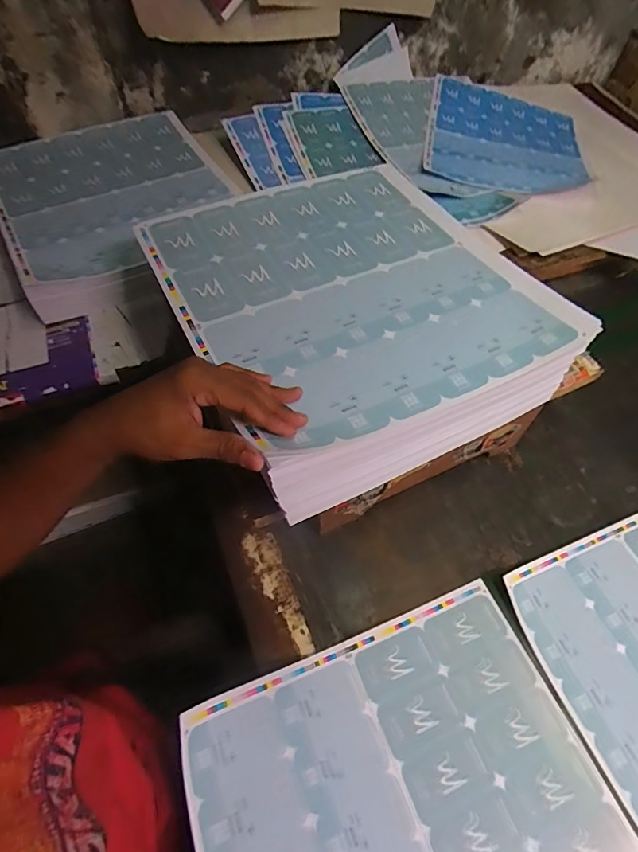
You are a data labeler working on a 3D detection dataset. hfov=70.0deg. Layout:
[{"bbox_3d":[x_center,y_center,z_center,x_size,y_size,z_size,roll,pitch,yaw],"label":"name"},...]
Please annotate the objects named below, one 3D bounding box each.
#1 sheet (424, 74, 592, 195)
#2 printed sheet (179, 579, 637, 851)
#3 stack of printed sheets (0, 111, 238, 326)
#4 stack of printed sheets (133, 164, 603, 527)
[{"bbox_3d":[0.403,-0.621,0.976,0.335,0.032,0.403,12,58,5],"label":"sheet"},{"bbox_3d":[0.105,0.373,0.414,0.373,0.095,0.358,-19,60,-13],"label":"printed sheet"},{"bbox_3d":[-0.354,-0.397,0.787,0.369,0.054,0.428,-26,63,-18],"label":"stack of printed sheets"},{"bbox_3d":[0.029,-0.141,0.544,0.363,0.121,0.387,-23,61,-15],"label":"stack of printed sheets"}]

